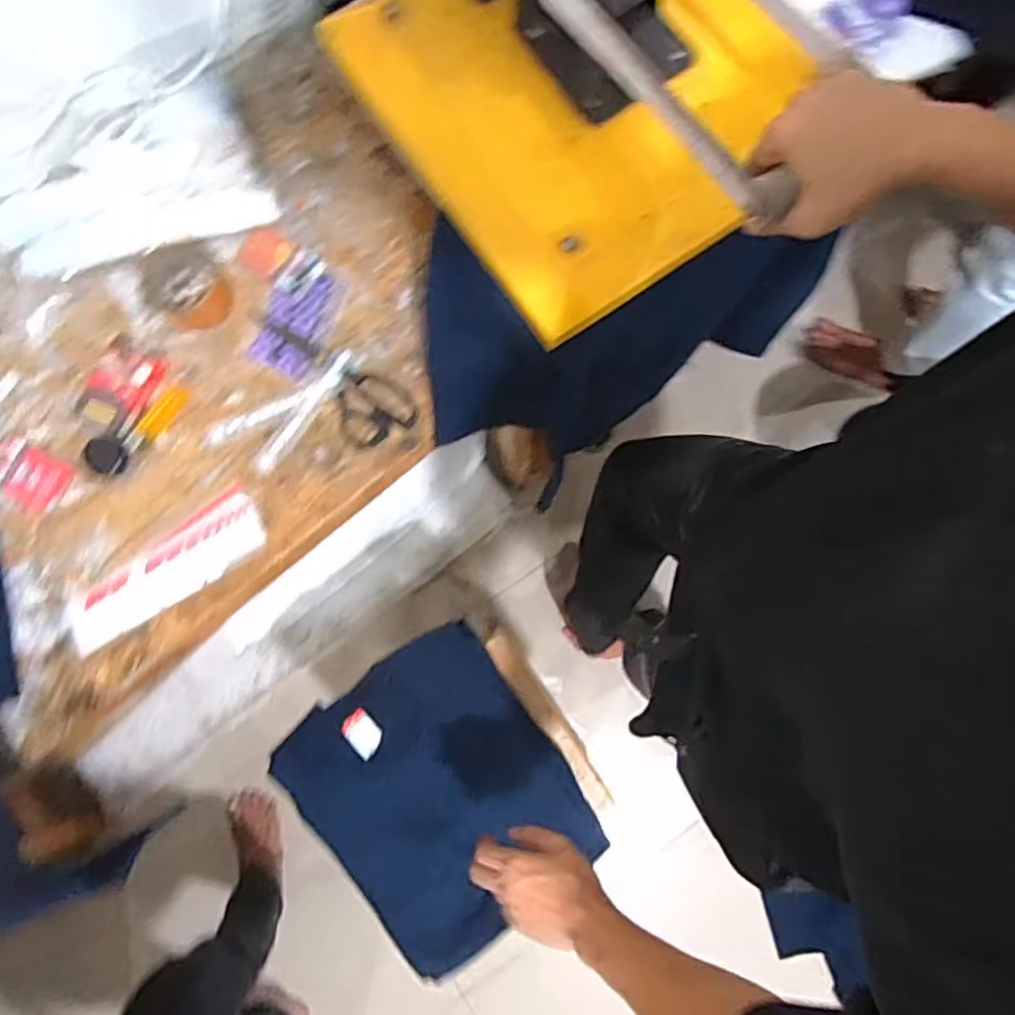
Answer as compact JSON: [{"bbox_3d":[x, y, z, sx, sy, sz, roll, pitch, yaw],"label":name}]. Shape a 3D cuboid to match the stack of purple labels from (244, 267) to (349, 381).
[{"bbox_3d":[-0.234,-0.213,0.766,0.069,0.013,0.127,25,81,5],"label":"stack of purple labels"}]

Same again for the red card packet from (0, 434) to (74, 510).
[{"bbox_3d":[-0.514,-0.036,0.730,0.093,0.010,0.059,26,81,5],"label":"red card packet"}]

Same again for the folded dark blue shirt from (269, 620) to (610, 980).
[{"bbox_3d":[-0.084,0.360,0.871,0.286,0.060,0.346,-37,81,-6],"label":"folded dark blue shirt"}]

